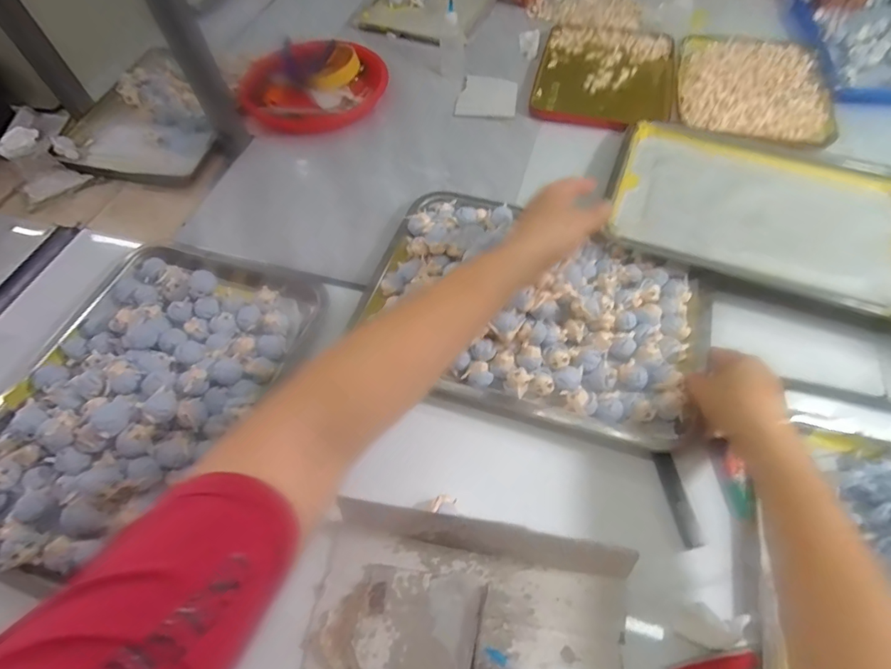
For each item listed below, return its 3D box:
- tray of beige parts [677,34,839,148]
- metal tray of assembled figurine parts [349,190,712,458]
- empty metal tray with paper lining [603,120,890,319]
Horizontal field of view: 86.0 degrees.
[{"bbox_3d":[0.456,-0.373,0.708,0.201,0.015,0.241,12,60,11],"label":"tray of beige parts"},{"bbox_3d":[0.091,-0.039,0.498,0.344,0.044,0.244,18,62,14],"label":"metal tray of assembled figurine parts"},{"bbox_3d":[0.381,-0.158,0.563,0.343,0.026,0.264,19,61,15],"label":"empty metal tray with paper lining"}]

